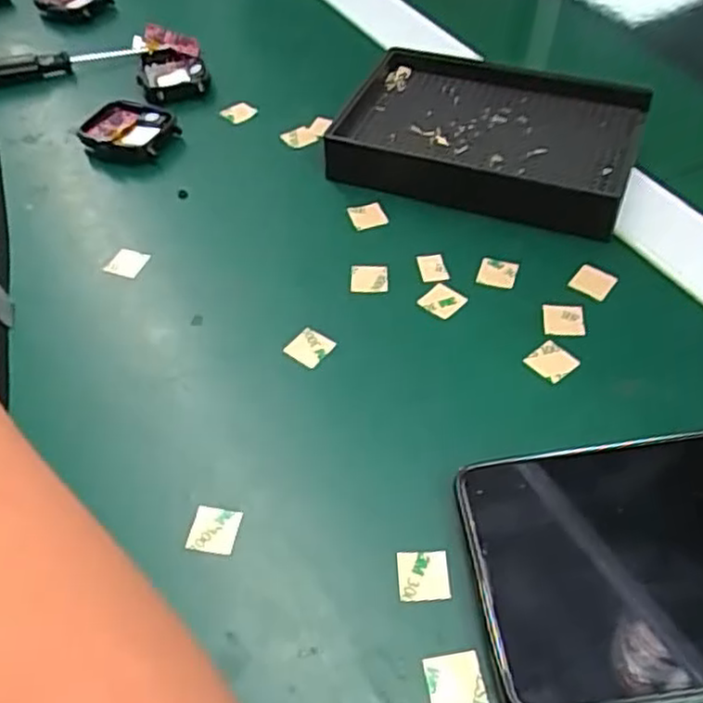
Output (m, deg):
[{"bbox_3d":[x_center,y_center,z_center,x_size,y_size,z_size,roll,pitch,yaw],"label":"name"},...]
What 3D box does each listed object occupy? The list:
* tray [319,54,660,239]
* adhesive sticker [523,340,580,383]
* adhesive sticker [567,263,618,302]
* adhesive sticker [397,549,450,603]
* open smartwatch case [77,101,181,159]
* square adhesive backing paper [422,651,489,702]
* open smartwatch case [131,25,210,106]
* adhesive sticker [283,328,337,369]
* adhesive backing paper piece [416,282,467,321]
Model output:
[{"bbox_3d":[0.067,-0.106,0.350,0.133,0.024,0.092,18,52,16],"label":"tray"},{"bbox_3d":[0.076,0.004,0.274,0.014,0.004,0.015,-36,56,-16],"label":"adhesive sticker"},{"bbox_3d":[0.099,-0.029,0.298,0.015,0.004,0.015,31,57,25],"label":"adhesive sticker"},{"bbox_3d":[0.022,0.069,0.223,0.015,0.004,0.015,-3,55,1],"label":"adhesive sticker"},{"bbox_3d":[-0.115,-0.115,0.380,0.042,0.015,0.036,19,53,17],"label":"open smartwatch case"},{"bbox_3d":[0.029,0.093,0.202,0.016,0.004,0.015,-9,54,-4],"label":"square adhesive backing paper"},{"bbox_3d":[-0.103,-0.164,0.411,0.037,0.028,0.043,-12,50,-9],"label":"open smartwatch case"},{"bbox_3d":[-0.017,-0.001,0.283,0.015,0.004,0.015,33,67,18],"label":"adhesive sticker"},{"bbox_3d":[0.037,-0.020,0.296,0.015,0.004,0.015,36,65,15],"label":"adhesive backing paper piece"}]

